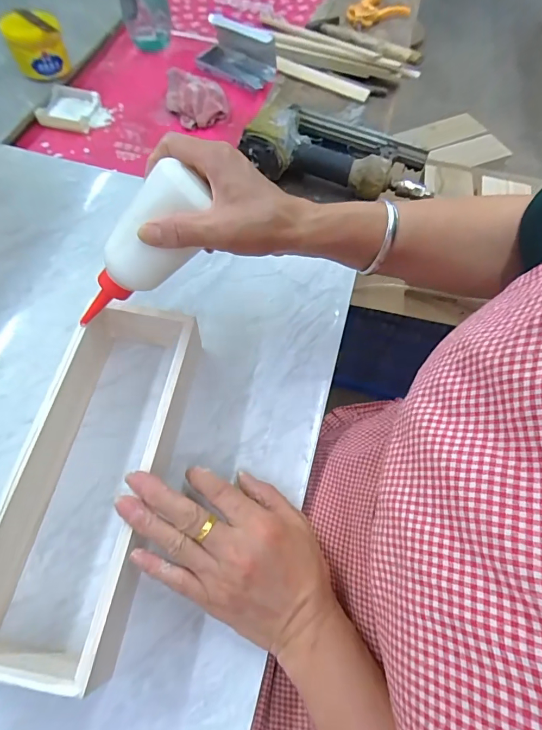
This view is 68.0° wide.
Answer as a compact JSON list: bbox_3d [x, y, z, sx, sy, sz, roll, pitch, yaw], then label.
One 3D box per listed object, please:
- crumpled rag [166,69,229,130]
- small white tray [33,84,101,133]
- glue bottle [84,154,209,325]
[{"bbox_3d":[-0.112,-0.405,0.615,0.091,0.038,0.092,-10,64,-8],"label":"crumpled rag"},{"bbox_3d":[-0.308,-0.391,0.610,0.077,0.023,0.076,10,63,2],"label":"small white tray"},{"bbox_3d":[-0.106,-0.086,0.321,0.040,0.152,0.046,-2,51,-55],"label":"glue bottle"}]

